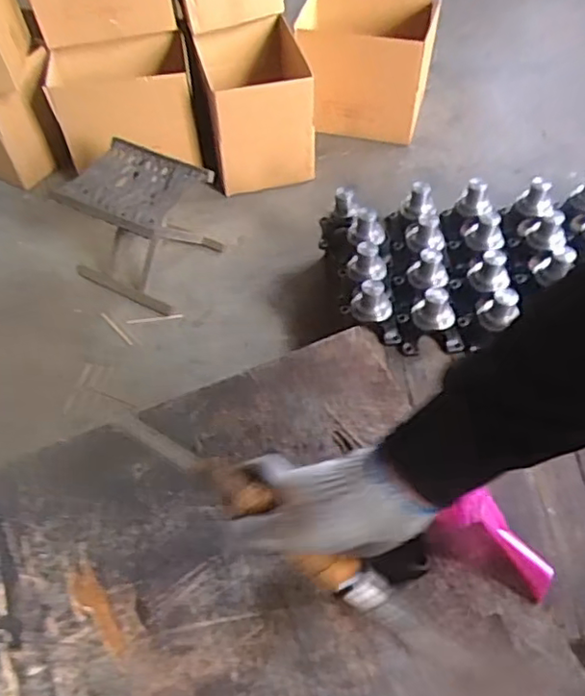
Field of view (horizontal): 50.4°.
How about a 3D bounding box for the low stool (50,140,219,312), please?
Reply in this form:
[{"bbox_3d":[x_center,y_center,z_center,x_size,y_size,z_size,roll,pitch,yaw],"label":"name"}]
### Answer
[{"bbox_3d":[-0.406,-0.327,1.626,0.314,0.279,0.272,22,57,17],"label":"low stool"}]

